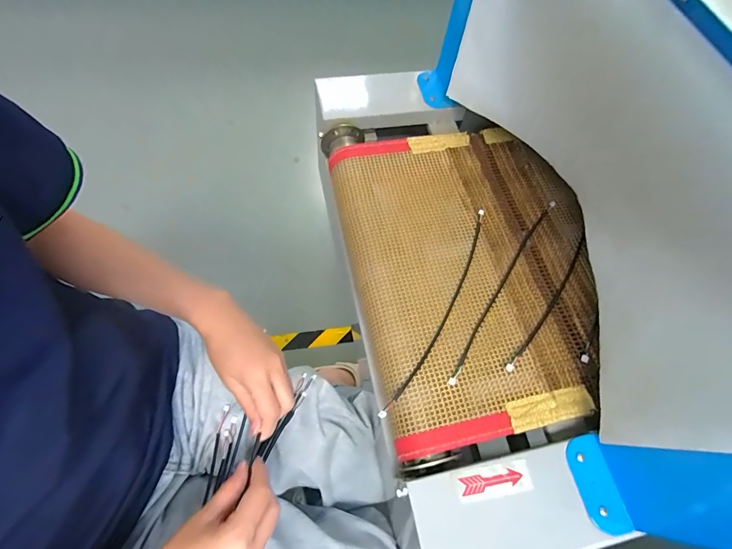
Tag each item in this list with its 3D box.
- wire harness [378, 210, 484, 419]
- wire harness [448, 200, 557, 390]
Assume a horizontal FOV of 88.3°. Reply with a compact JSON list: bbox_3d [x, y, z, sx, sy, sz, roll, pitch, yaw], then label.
[{"bbox_3d":[0.087,0.033,0.421,0.020,0.010,0.276,24,64,17],"label":"wire harness"},{"bbox_3d":[0.162,0.009,0.440,0.011,0.006,0.280,32,66,12],"label":"wire harness"}]

